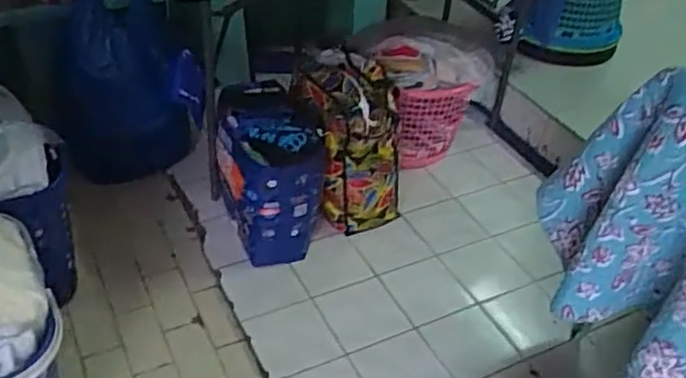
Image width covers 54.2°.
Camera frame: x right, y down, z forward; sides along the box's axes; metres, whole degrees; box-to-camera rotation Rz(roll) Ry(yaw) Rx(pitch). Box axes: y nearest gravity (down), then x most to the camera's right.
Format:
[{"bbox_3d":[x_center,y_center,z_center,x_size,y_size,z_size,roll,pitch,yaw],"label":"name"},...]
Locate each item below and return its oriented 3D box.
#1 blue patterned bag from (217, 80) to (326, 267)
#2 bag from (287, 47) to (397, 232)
[{"bbox_3d":[-0.210,-0.064,1.864,0.262,0.375,0.404,-5,39,-13],"label":"blue patterned bag"},{"bbox_3d":[-0.003,-0.137,1.932,0.228,0.433,0.352,-14,42,-23],"label":"bag"}]

